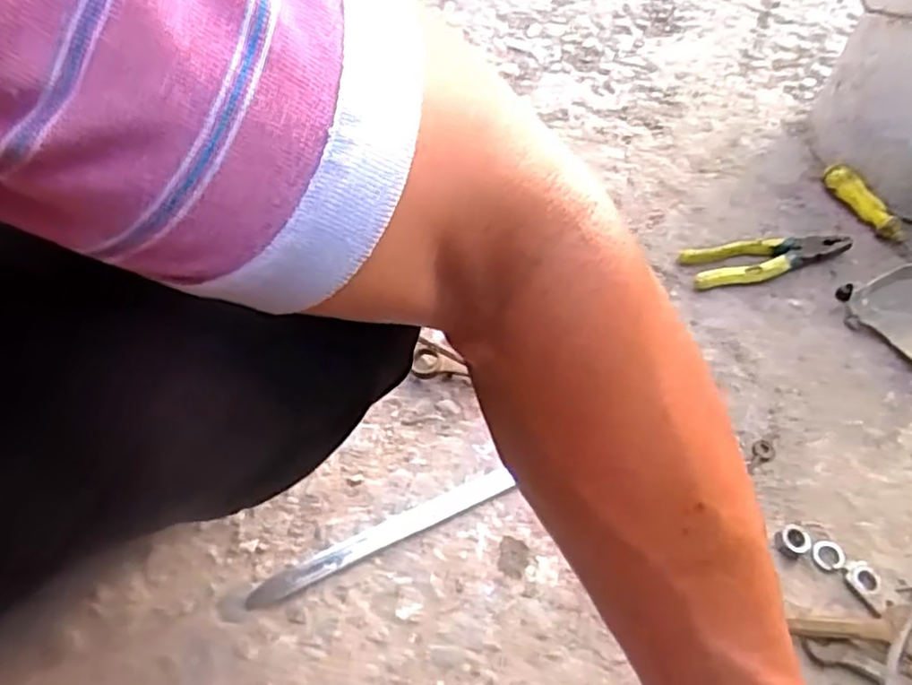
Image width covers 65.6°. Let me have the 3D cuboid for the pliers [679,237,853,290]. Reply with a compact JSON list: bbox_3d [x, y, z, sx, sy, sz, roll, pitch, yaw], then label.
[{"bbox_3d":[0.343,-0.093,0.771,0.201,0.014,0.053,-10,57,-12],"label":"pliers"}]

